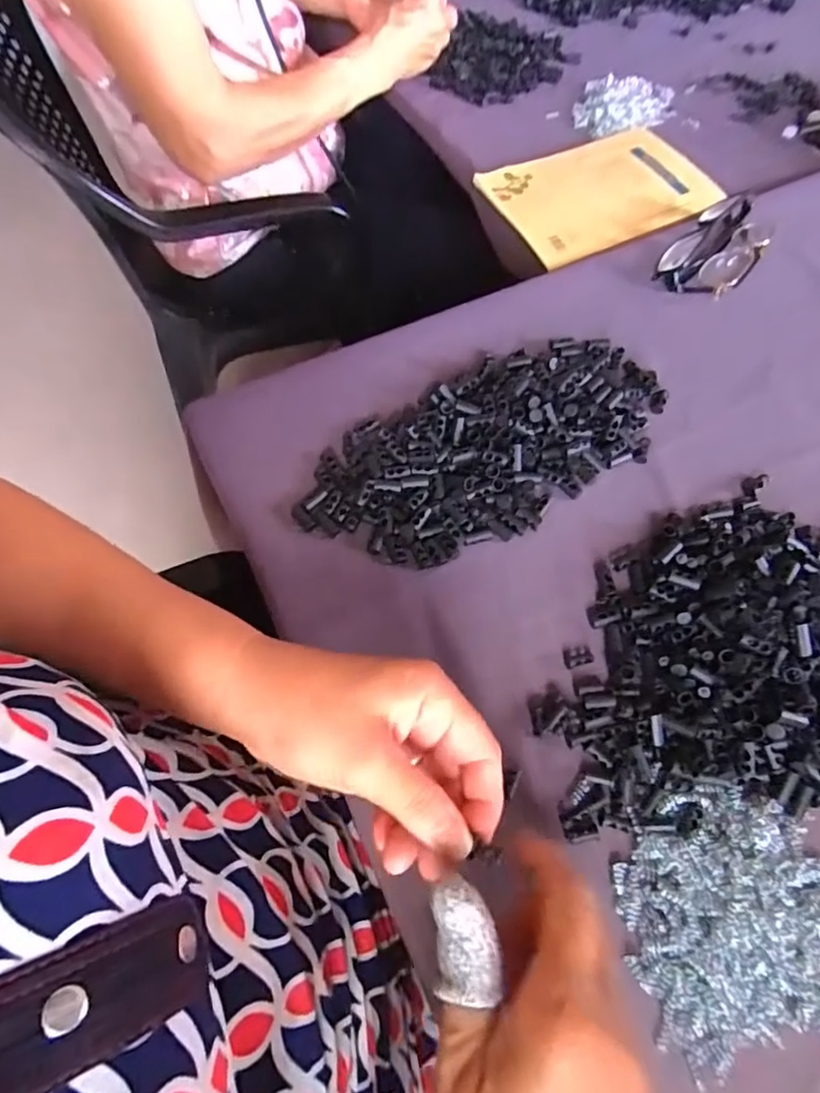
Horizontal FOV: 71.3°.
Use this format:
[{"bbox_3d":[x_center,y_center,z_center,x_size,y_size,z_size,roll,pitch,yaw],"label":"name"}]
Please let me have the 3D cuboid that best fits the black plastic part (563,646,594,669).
[{"bbox_3d":[0.102,0.066,0.344,0.018,0.005,0.011,-13,64,-10],"label":"black plastic part"}]

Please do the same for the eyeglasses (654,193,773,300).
[{"bbox_3d":[0.274,-0.264,0.504,0.064,0.029,0.131,37,66,15],"label":"eyeglasses"}]

